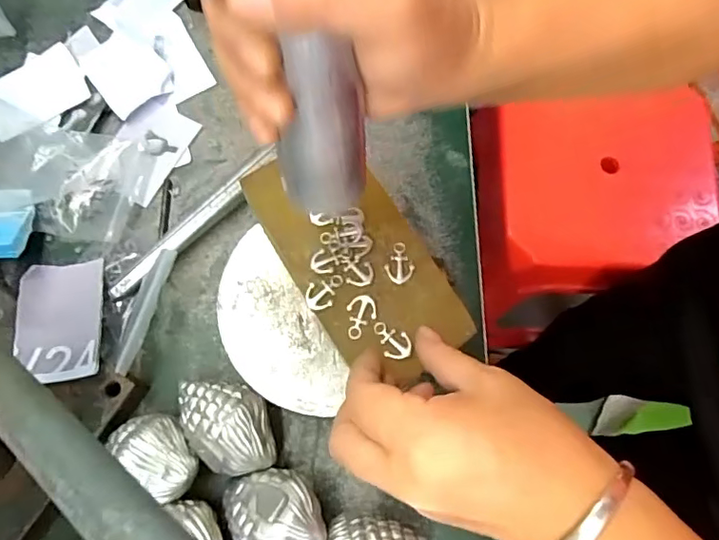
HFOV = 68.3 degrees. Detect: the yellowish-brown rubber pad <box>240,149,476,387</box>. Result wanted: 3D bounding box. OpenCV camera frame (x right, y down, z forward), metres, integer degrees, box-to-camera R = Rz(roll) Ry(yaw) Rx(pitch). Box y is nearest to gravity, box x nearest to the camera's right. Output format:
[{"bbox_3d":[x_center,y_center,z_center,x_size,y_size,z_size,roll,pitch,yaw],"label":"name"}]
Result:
[{"bbox_3d":[-0.003,-0.011,0.301,0.071,0.009,0.148,-32,76,-10],"label":"yellowish-brown rubber pad"}]

